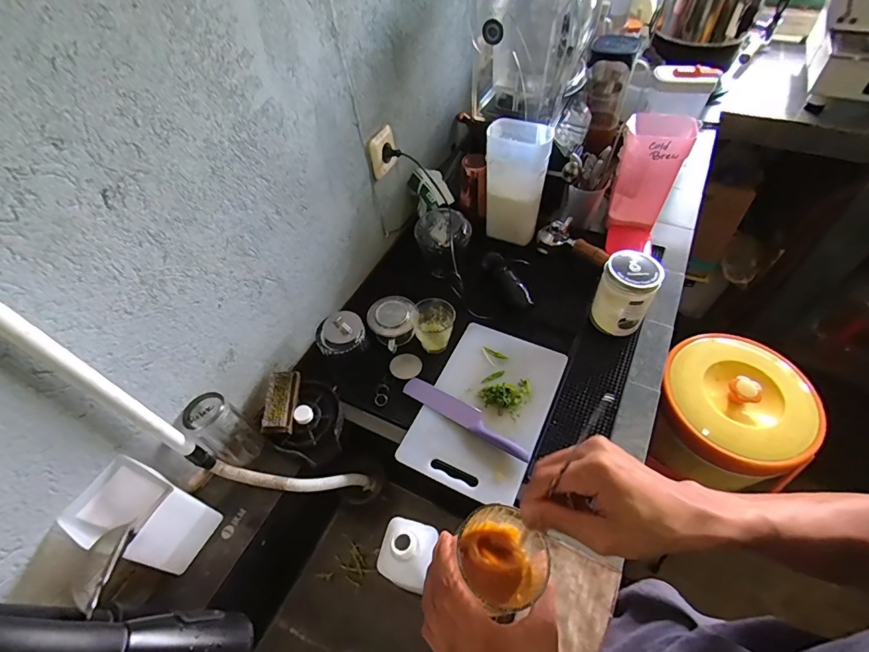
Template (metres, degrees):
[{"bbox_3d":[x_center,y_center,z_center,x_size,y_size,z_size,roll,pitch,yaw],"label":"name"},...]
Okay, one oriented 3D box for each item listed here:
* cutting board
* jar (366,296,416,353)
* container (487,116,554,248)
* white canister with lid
[{"bbox_3d":[0.088,0.129,0.710,0.190,0.016,0.289,20,57,19],"label":"cutting board"},{"bbox_3d":[-0.076,-0.009,0.786,0.091,0.049,0.086,-2,52,3],"label":"jar"},{"bbox_3d":[0.168,-0.291,0.889,0.122,0.236,0.099,5,53,9],"label":"container"},{"bbox_3d":[0.337,-0.054,0.751,0.094,0.133,0.083,18,56,17],"label":"white canister with lid"}]

